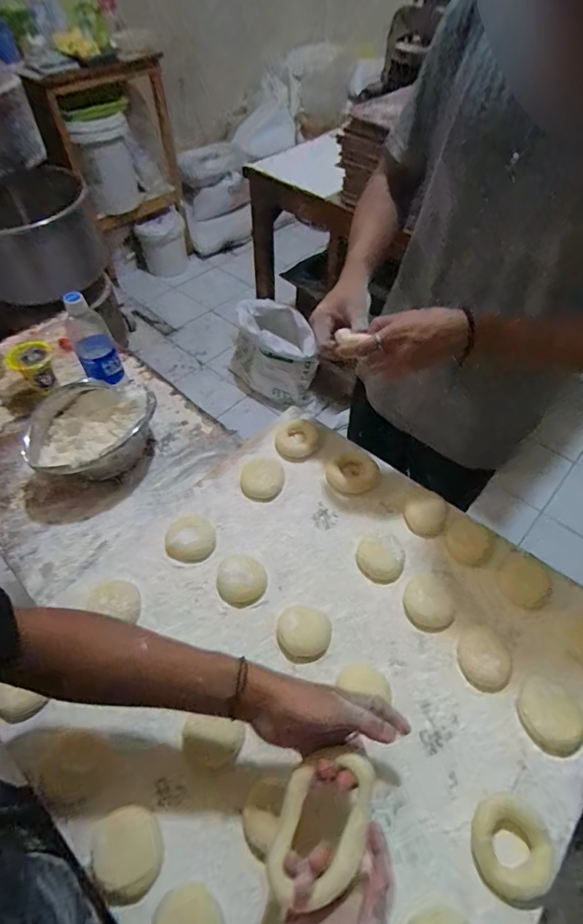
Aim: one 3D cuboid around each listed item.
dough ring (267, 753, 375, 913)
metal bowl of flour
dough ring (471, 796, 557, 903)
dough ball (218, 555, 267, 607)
[{"bbox_3d":[0.025,0.294,0.363,0.067,0.020,0.107,16,54,12],"label":"dough ring"},{"bbox_3d":[-0.311,-0.044,0.724,0.197,0.087,0.158,-25,57,-18],"label":"metal bowl of flour"},{"bbox_3d":[0.203,0.356,0.412,0.068,0.018,0.072,0,53,0],"label":"dough ring"},{"bbox_3d":[-0.063,0.149,0.572,0.059,0.026,0.063,0,53,0],"label":"dough ball"}]

